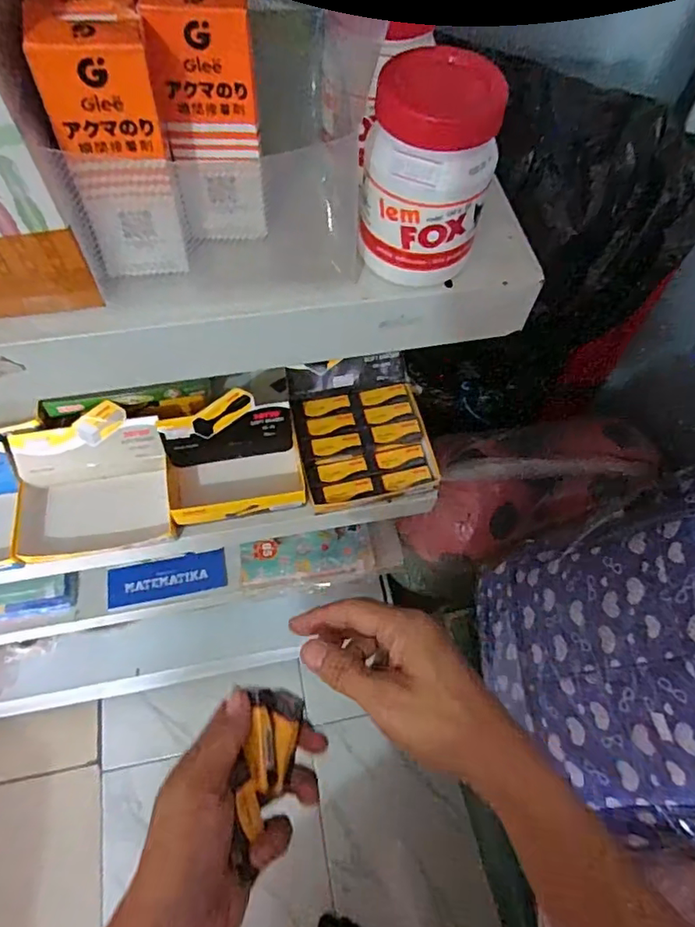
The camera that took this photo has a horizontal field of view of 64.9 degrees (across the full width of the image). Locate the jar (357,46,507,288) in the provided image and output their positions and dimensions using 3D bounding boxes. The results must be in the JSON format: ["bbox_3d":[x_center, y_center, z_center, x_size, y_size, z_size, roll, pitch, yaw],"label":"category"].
[{"bbox_3d":[0.036,-0.128,0.252,0.054,0.084,0.054,1,65,-3],"label":"jar"}]

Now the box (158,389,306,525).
[{"bbox_3d":[-0.108,0.002,0.521,0.124,0.103,0.087,-10,66,-8],"label":"box"}]

